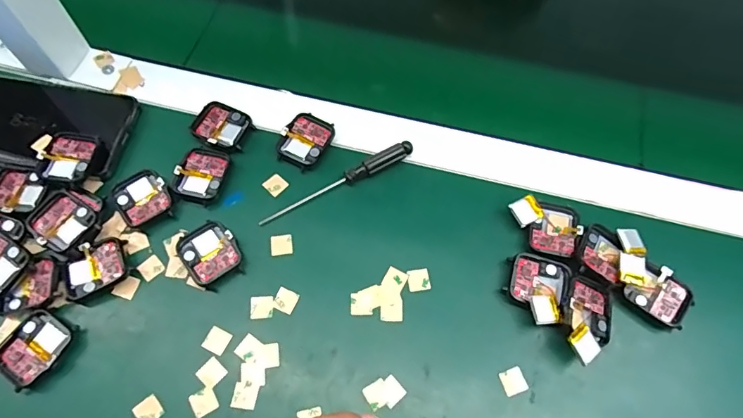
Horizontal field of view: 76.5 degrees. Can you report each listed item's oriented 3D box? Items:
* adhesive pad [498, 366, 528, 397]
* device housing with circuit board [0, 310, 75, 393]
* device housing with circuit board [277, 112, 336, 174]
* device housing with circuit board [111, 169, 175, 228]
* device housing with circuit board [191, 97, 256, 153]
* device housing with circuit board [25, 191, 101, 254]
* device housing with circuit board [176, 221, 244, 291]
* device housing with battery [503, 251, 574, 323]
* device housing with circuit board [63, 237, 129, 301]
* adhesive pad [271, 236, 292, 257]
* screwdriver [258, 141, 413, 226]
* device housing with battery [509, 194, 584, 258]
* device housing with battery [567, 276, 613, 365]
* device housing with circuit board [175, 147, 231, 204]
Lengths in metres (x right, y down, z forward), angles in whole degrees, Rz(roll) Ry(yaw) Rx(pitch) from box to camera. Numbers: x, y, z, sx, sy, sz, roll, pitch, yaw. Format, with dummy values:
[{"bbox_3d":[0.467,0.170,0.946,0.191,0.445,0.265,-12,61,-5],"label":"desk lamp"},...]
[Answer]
[{"bbox_3d":[0.095,0.115,0.314,0.016,0.004,0.016,-17,67,-10],"label":"adhesive pad"},{"bbox_3d":[-0.221,0.094,0.310,0.035,0.010,0.043,30,67,11],"label":"device housing with circuit board"},{"bbox_3d":[-0.054,-0.055,0.384,0.038,0.007,0.046,28,67,11],"label":"device housing with circuit board"},{"bbox_3d":[-0.173,-0.008,0.357,0.037,0.007,0.041,-28,69,-14],"label":"device housing with circuit board"},{"bbox_3d":[-0.122,-0.069,0.387,0.045,0.005,0.039,31,68,12],"label":"device housing with circuit board"},{"bbox_3d":[-0.224,0.009,0.342,0.046,0.010,0.039,35,68,13],"label":"device housing with circuit board"},{"bbox_3d":[-0.116,0.032,0.342,0.037,0.009,0.046,-39,72,-18],"label":"device housing with circuit board"},{"bbox_3d":[0.116,0.055,0.332,0.041,0.014,0.049,22,66,8],"label":"device housing with battery"},{"bbox_3d":[-0.195,0.042,0.334,0.041,0.010,0.035,-25,68,-13],"label":"device housing with circuit board"},{"bbox_3d":[-0.067,0.026,0.350,0.016,0.004,0.015,-8,66,-6],"label":"adhesive pad"},{"bbox_3d":[-0.026,-0.021,0.367,0.131,0.014,0.011,-26,69,-14],"label":"screwdriver"},{"bbox_3d":[0.129,0.012,0.351,0.052,0.009,0.043,9,65,2],"label":"device housing with battery"},{"bbox_3d":[0.148,0.077,0.321,0.036,0.022,0.056,15,65,5],"label":"device housing with battery"},{"bbox_3d":[-0.131,-0.027,0.366,0.035,0.006,0.042,17,65,6],"label":"device housing with circuit board"}]

